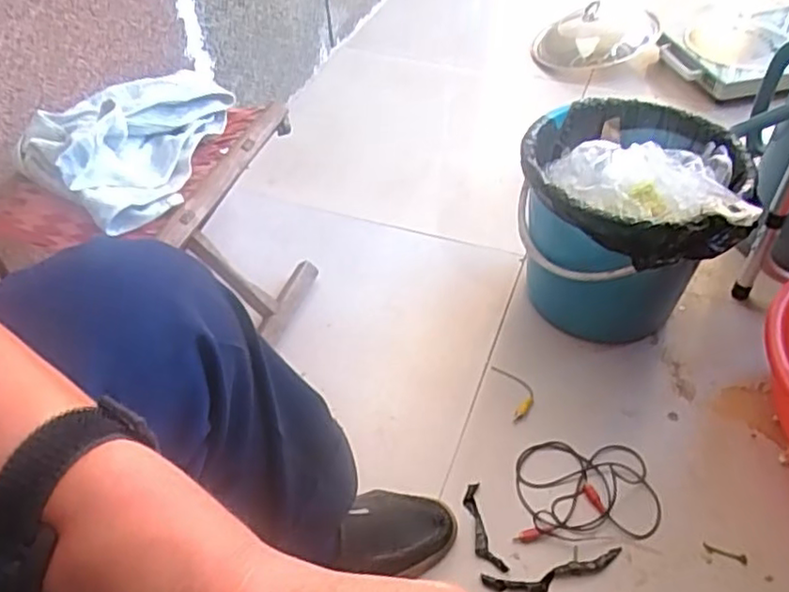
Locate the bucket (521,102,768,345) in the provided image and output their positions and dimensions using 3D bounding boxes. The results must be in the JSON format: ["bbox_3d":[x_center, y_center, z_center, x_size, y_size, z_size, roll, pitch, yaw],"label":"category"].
[{"bbox_3d":[0.291,-0.084,0.875,0.251,0.258,0.235,-1,48,1],"label":"bucket"}]

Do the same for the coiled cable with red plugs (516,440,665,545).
[{"bbox_3d":[0.221,0.223,0.772,0.162,0.010,0.119,-1,48,2],"label":"coiled cable with red plugs"}]

